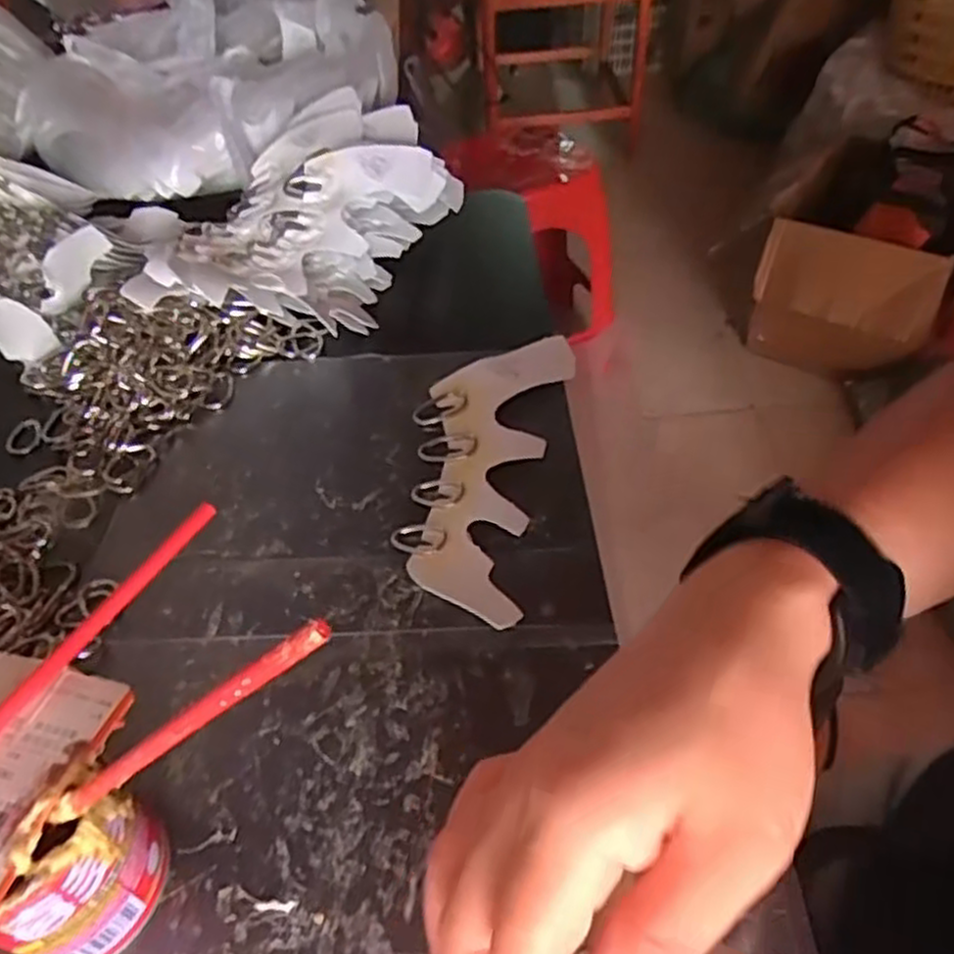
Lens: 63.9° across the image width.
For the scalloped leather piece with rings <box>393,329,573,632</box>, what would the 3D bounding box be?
[{"bbox_3d":[0.003,-0.011,0.424,0.080,0.009,0.205,5,48,9],"label":"scalloped leather piece with rings"}]

